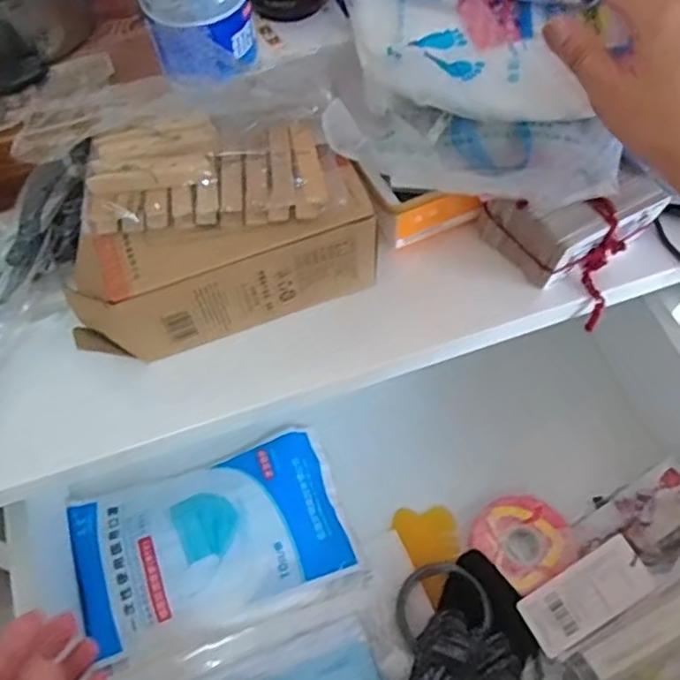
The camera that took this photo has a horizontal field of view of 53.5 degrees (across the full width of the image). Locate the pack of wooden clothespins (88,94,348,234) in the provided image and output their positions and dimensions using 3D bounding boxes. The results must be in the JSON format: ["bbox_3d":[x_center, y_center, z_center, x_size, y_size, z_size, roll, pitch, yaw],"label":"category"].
[{"bbox_3d":[-0.075,-0.105,0.402,0.143,0.031,0.068,-5,61,0],"label":"pack of wooden clothespins"}]

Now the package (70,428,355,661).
[{"bbox_3d":[-0.102,0.155,0.535,0.207,0.028,0.122,-19,62,-8],"label":"package"}]

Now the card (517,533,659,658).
[{"bbox_3d":[0.184,0.191,0.504,0.099,0.004,0.045,-31,66,-6],"label":"card"}]

